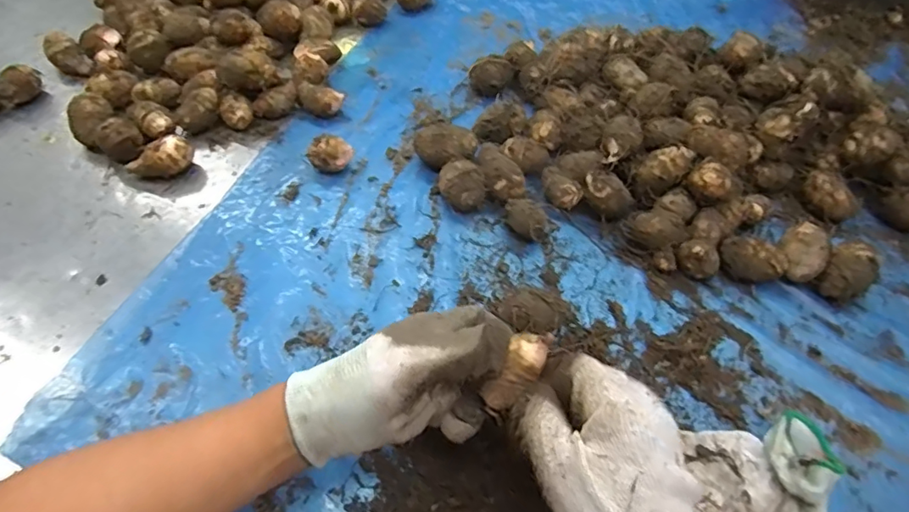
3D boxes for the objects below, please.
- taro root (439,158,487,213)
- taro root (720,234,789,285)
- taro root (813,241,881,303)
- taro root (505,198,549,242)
[{"bbox_3d":[0.008,-0.067,0.502,0.042,0.038,0.043,0,58,-3],"label":"taro root"},{"bbox_3d":[0.260,0.006,0.467,0.053,0.033,0.036,22,60,11],"label":"taro root"},{"bbox_3d":[0.339,0.015,0.460,0.048,0.041,0.040,-28,63,-19],"label":"taro root"},{"bbox_3d":[0.068,-0.035,0.488,0.039,0.036,0.040,1,58,-2],"label":"taro root"}]

